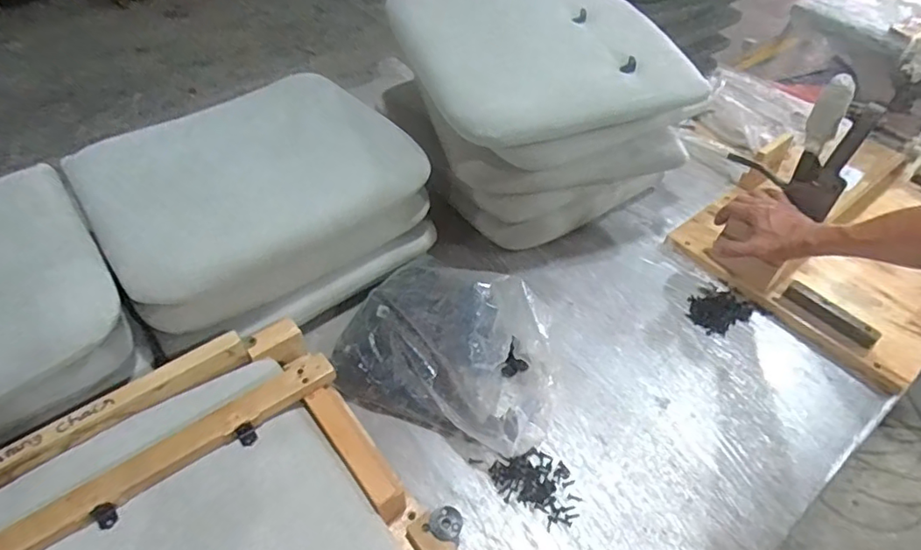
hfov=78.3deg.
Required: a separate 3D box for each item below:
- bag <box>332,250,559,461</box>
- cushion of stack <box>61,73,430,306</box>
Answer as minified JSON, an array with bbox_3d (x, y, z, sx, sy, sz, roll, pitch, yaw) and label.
[{"bbox_3d":[-0.015,0.101,0.754,0.295,0.151,0.207,18,50,15],"label":"bag"},{"bbox_3d":[-0.309,-0.155,0.828,0.426,0.085,0.375,-30,54,-26],"label":"cushion of stack"}]

